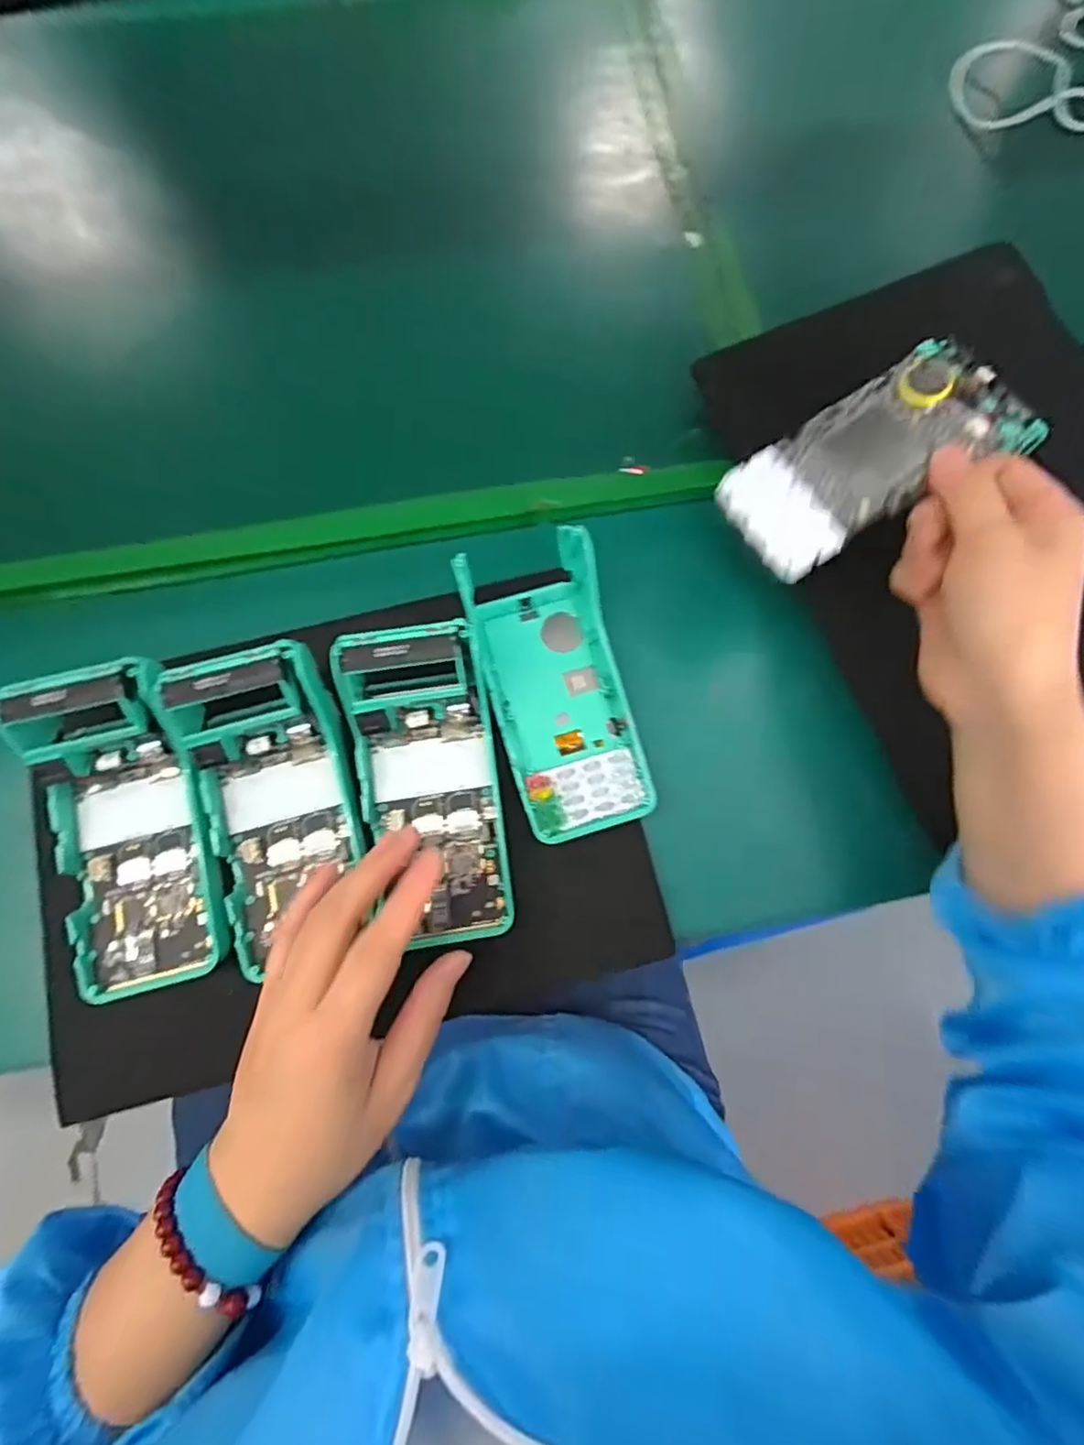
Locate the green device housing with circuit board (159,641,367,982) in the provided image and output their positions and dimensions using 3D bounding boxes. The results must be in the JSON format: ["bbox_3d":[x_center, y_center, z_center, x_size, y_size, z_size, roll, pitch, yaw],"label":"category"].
[{"bbox_3d":[-0.146,0.043,0.338,0.077,0.061,0.154,-13,79,-4],"label":"green device housing with circuit board"}]

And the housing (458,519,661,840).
[{"bbox_3d":[0.009,-0.019,0.364,0.079,0.046,0.168,-17,77,-4],"label":"housing"}]

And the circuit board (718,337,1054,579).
[{"bbox_3d":[0.168,-0.136,0.321,0.147,0.010,0.069,-32,80,3],"label":"circuit board"}]

